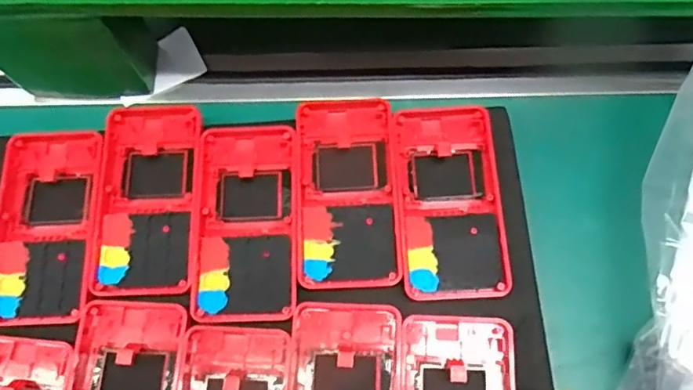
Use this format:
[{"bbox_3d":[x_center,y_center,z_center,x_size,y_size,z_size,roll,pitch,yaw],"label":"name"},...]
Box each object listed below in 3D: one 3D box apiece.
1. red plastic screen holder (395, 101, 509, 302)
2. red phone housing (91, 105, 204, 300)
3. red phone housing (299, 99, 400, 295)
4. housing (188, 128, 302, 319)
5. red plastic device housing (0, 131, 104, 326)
[{"bbox_3d":[0.063,0.004,0.340,0.062,0.015,0.120,0,69,1],"label":"red plastic screen holder"},{"bbox_3d":[-0.124,-0.002,0.345,0.062,0.011,0.128,-2,69,0],"label":"red phone housing"},{"bbox_3d":[0.000,-0.004,0.343,0.060,0.011,0.124,-2,69,0],"label":"red phone housing"},{"bbox_3d":[-0.061,0.013,0.338,0.061,0.011,0.126,0,69,1],"label":"housing"},{"bbox_3d":[-0.188,0.015,0.341,0.063,0.009,0.125,-3,69,0],"label":"red plastic device housing"}]

